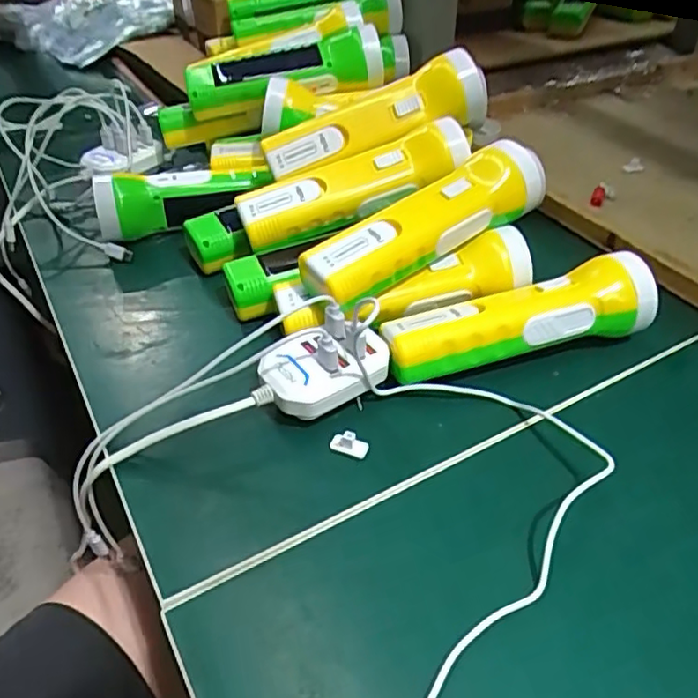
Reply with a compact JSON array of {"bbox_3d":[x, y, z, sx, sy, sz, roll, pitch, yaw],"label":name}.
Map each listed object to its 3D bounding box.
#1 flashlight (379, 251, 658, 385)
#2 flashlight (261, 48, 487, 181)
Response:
[{"bbox_3d":[0.104,-0.017,0.393,0.173,0.046,0.048,-12,42,-12],"label":"flashlight"},{"bbox_3d":[0.020,-0.170,0.474,0.176,0.049,0.047,-22,44,-5],"label":"flashlight"}]

